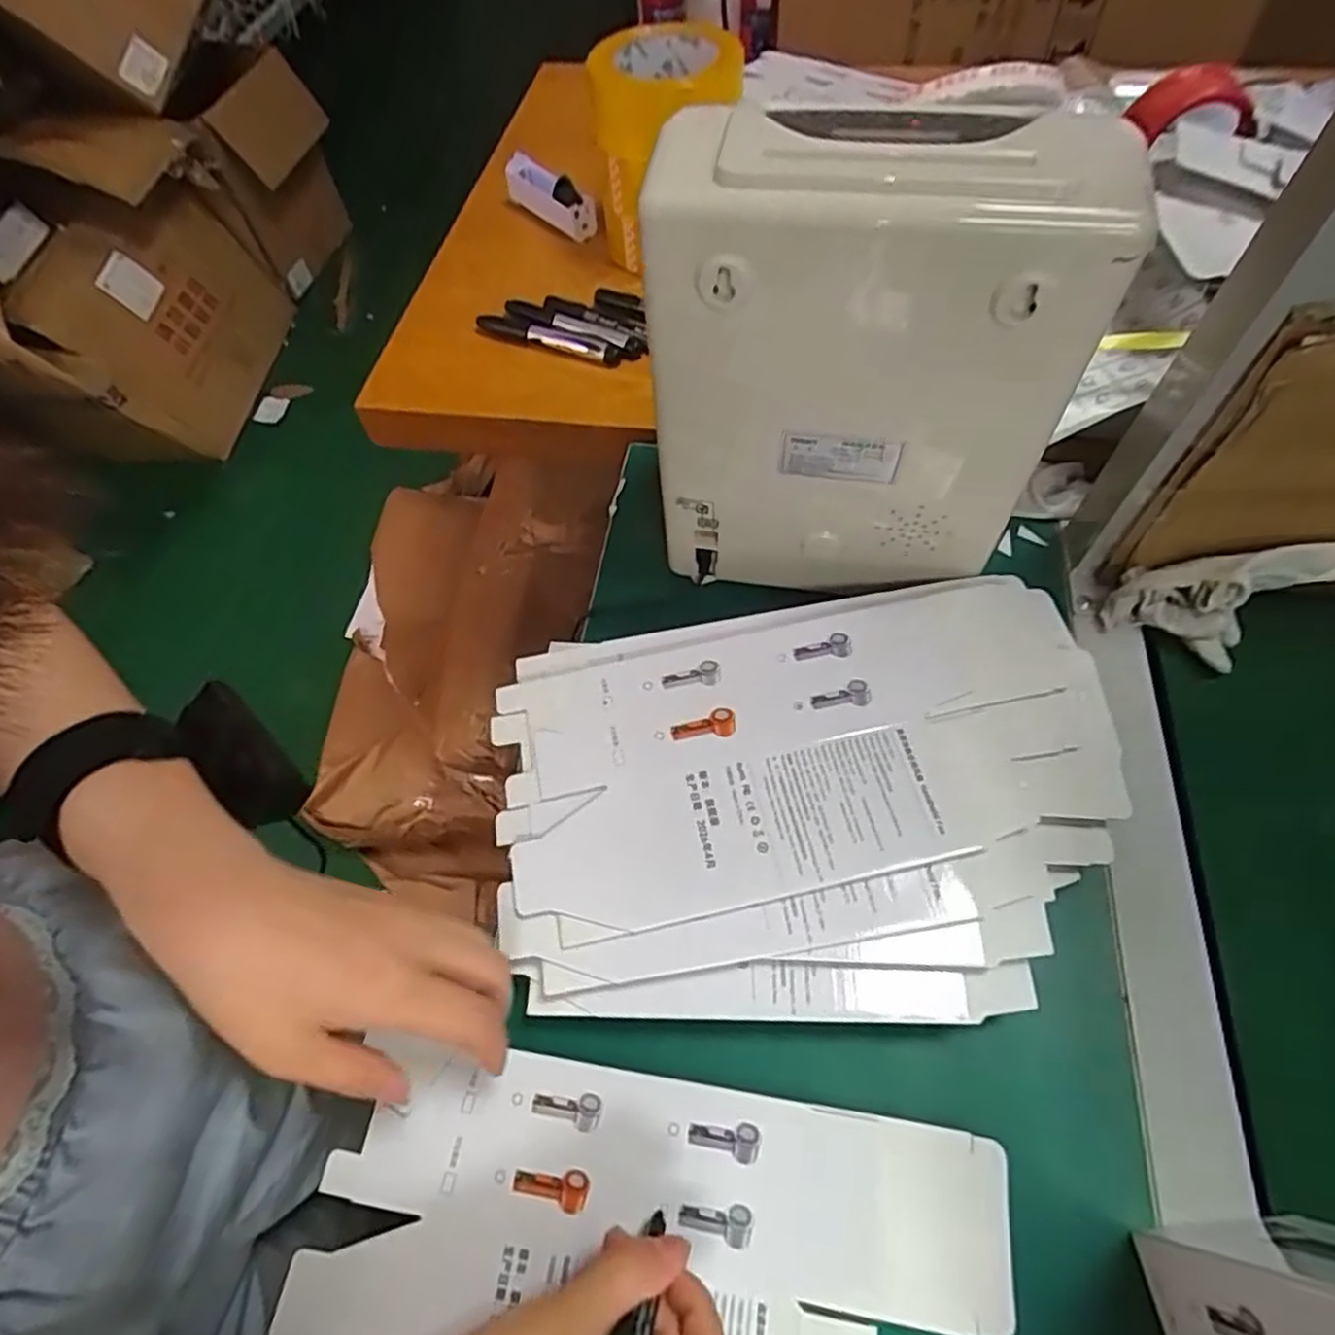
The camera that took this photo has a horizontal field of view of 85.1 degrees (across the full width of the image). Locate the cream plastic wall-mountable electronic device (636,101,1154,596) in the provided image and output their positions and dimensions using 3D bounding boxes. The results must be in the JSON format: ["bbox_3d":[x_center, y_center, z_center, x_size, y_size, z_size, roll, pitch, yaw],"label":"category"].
[{"bbox_3d":[0.087,-0.140,0.367,0.185,0.226,0.093,2,60,6],"label":"cream plastic wall-mountable electronic device"}]

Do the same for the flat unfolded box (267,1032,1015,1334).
[{"bbox_3d":[-0.008,0.248,0.302,0.284,0.004,0.133,7,63,7],"label":"flat unfolded box"}]

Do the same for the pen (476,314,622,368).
[{"bbox_3d":[-0.097,-0.265,0.584,0.127,0.011,0.015,21,64,16],"label":"pen"}]

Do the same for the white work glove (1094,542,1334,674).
[{"bbox_3d":[0.320,-0.036,0.411,0.128,0.046,0.054,-14,59,13],"label":"white work glove"}]

